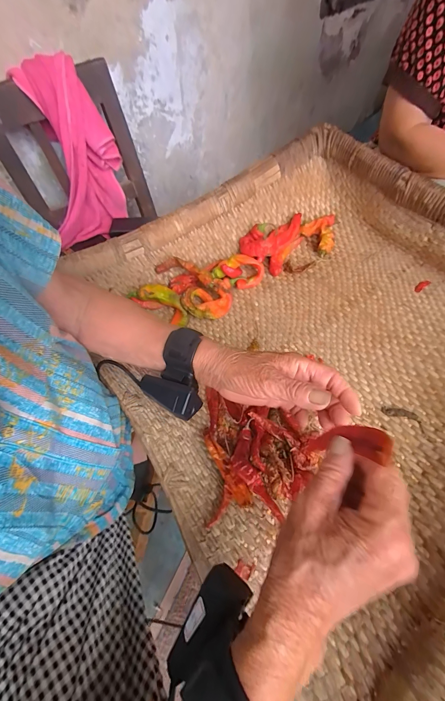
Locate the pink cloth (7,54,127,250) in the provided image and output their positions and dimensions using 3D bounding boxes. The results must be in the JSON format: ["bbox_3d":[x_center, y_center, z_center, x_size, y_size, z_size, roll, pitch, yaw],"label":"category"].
[{"bbox_3d":[-0.297,-0.381,0.578,0.190,0.278,0.093,-23,57,-10],"label":"pink cloth"}]

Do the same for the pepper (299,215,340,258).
[{"bbox_3d":[0.181,-0.221,0.545,0.064,0.040,0.092,13,58,14],"label":"pepper"}]

